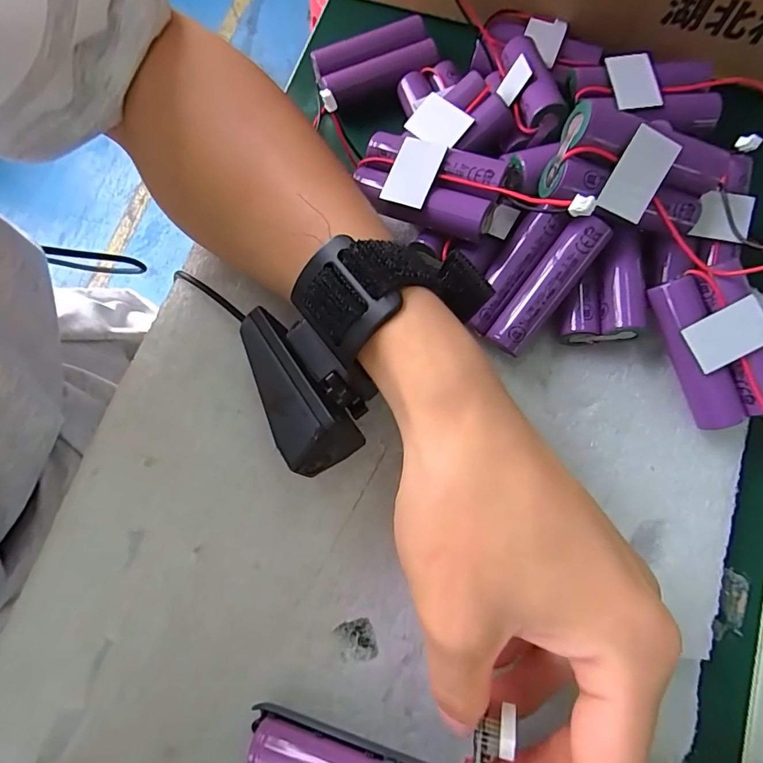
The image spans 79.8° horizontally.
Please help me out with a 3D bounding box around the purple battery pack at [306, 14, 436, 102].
[{"bbox_3d":[-0.005,-0.179,0.256,0.064,0.013,0.034,-18,76,-2],"label":"purple battery pack"}]

